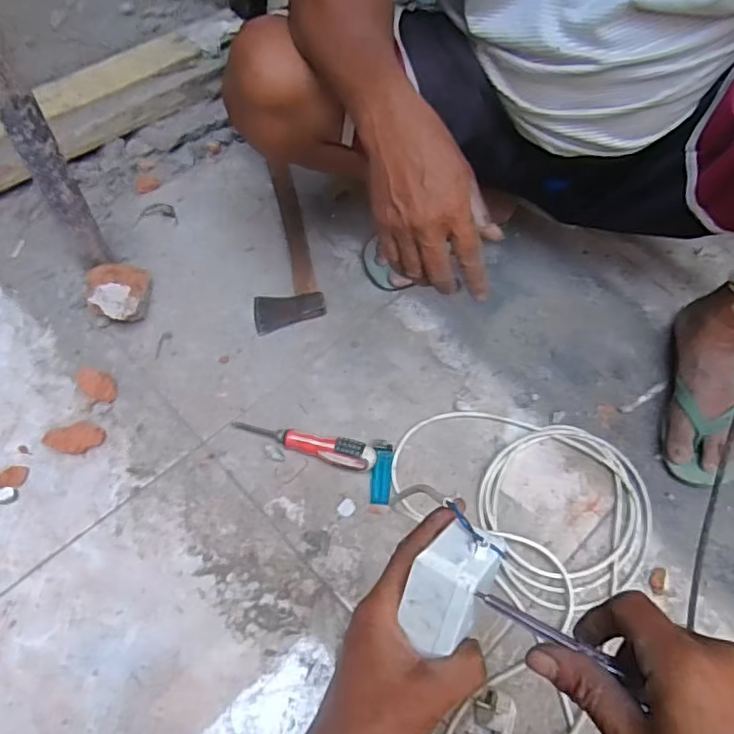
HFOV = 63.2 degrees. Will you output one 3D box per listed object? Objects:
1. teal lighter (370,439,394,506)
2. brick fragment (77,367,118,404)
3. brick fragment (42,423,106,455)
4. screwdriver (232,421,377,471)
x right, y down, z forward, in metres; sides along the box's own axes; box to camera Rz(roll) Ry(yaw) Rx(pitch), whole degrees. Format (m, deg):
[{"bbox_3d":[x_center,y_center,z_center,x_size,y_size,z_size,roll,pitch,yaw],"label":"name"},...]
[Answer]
[{"bbox_3d":[0.018,0.124,0.718,0.025,0.012,0.077,6,60,0],"label":"teal lighter"},{"bbox_3d":[-0.339,0.022,0.747,0.058,0.015,0.033,29,63,13],"label":"brick fragment"},{"bbox_3d":[-0.350,0.086,0.715,0.065,0.012,0.038,5,60,0],"label":"brick fragment"},{"bbox_3d":[-0.078,0.092,0.731,0.180,0.036,0.031,15,60,5],"label":"screwdriver"}]

